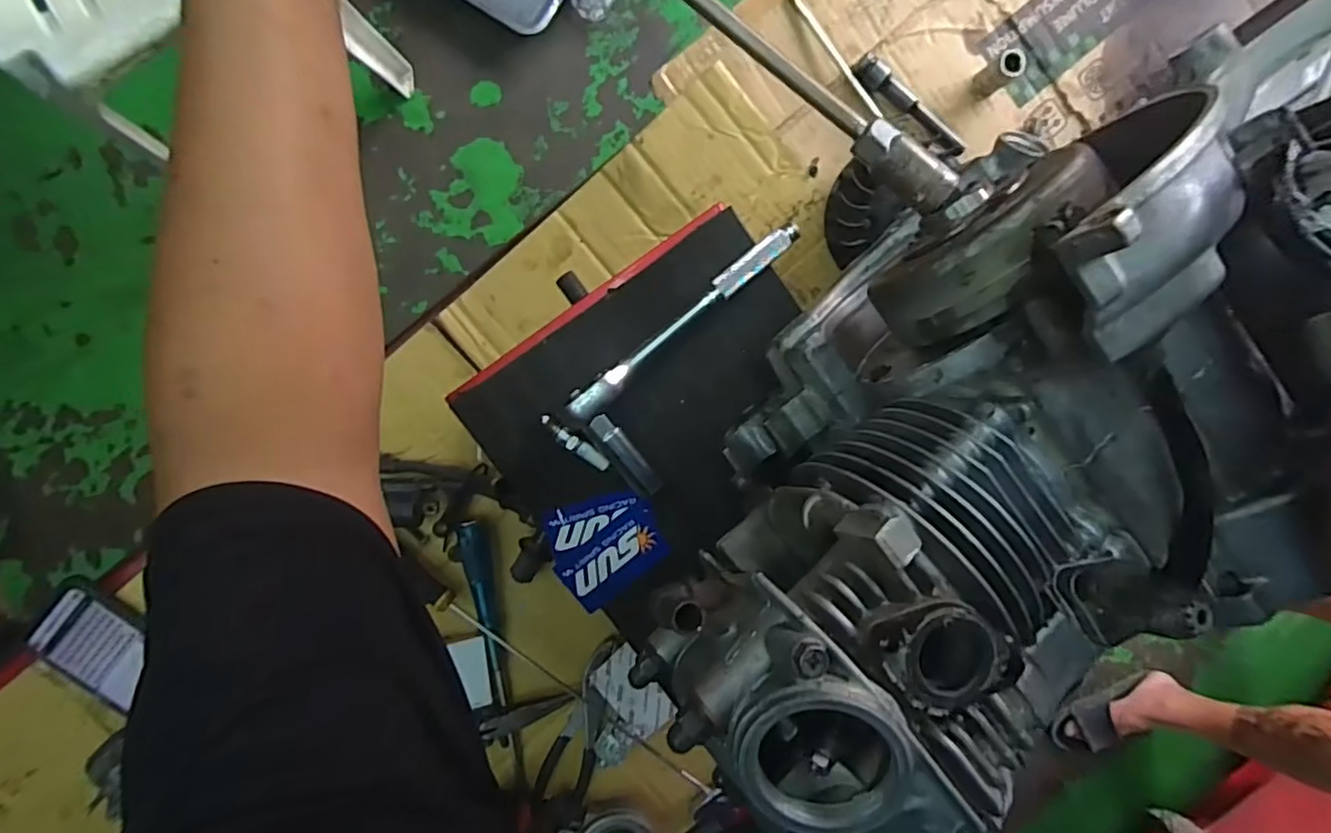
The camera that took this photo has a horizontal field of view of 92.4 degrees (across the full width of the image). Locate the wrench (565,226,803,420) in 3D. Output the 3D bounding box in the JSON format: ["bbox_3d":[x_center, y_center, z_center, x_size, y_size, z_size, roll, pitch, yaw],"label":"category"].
[{"bbox_3d":[0.013,-0.063,0.403,0.183,0.028,0.018,-40,96,1],"label":"wrench"}]

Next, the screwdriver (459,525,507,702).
[{"bbox_3d":[-0.168,0.182,0.584,0.022,0.019,0.176,-5,96,-2],"label":"screwdriver"}]

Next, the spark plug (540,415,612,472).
[{"bbox_3d":[-0.059,0.017,0.412,0.053,0.008,0.010,39,92,-6],"label":"spark plug"}]

